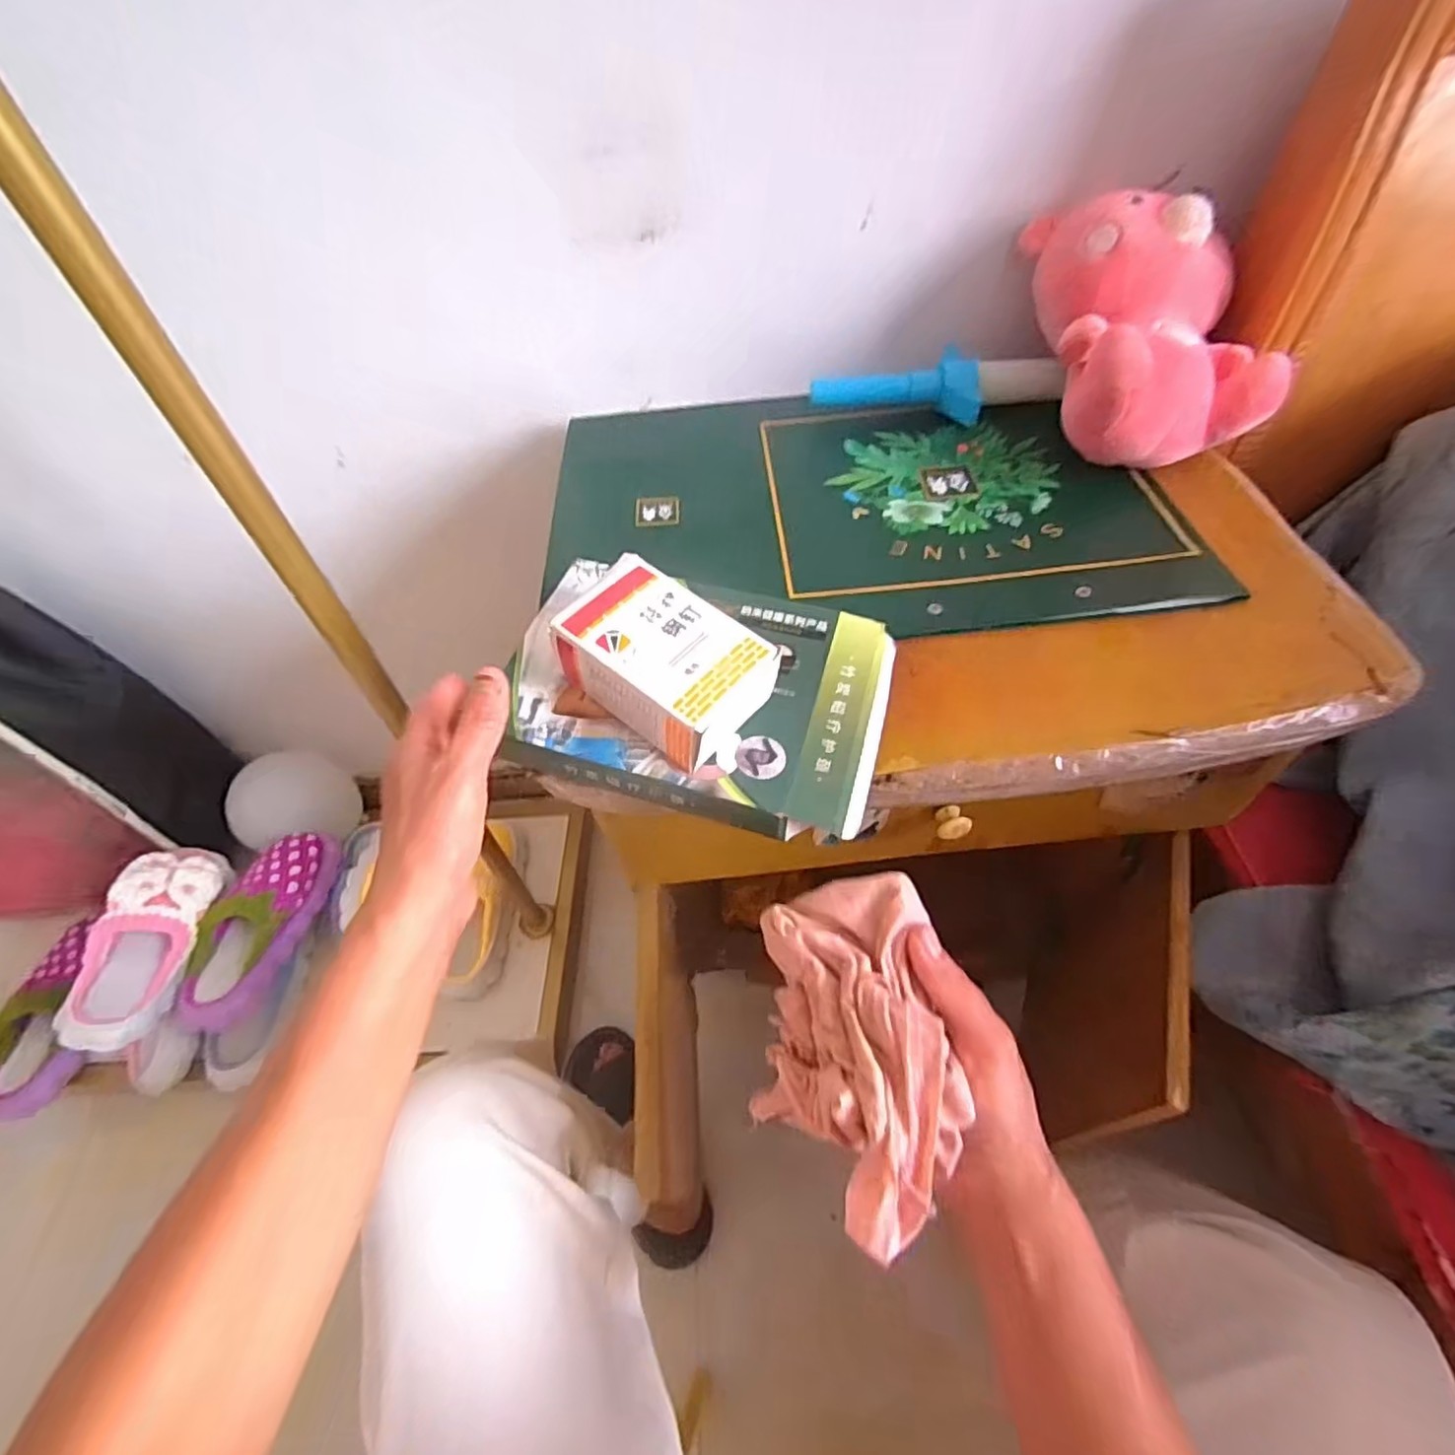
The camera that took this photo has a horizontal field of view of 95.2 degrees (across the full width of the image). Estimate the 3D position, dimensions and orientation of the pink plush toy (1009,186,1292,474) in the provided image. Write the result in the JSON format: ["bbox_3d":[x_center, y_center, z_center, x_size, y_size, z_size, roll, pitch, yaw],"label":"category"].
[{"bbox_3d":[0.322,-0.315,0.514,0.143,0.125,0.191,-3,53,1],"label":"pink plush toy"}]

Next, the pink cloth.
[{"bbox_3d":[0.061,0.154,0.321,0.085,0.051,0.151,-4,53,0],"label":"pink cloth"}]

